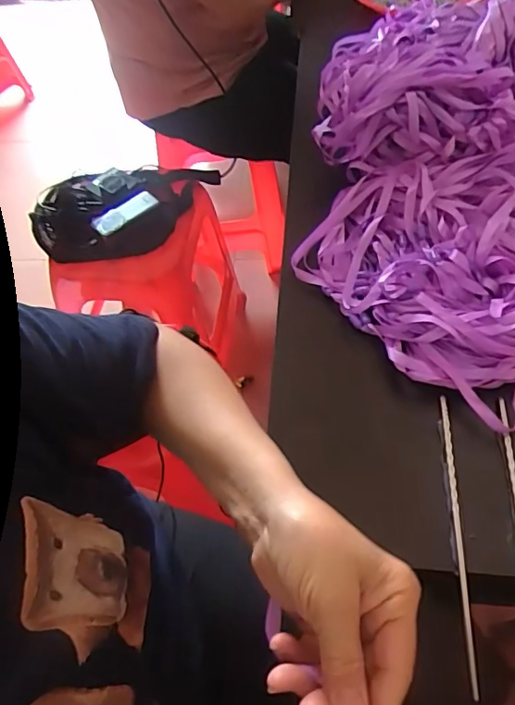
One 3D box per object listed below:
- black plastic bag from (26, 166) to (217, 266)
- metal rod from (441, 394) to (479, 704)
[{"bbox_3d":[-0.257,-0.299,1.070,0.392,0.104,0.245,-20,58,-9],"label":"black plastic bag"},{"bbox_3d":[0.156,0.135,0.403,0.007,0.009,0.219,2,57,6],"label":"metal rod"}]

